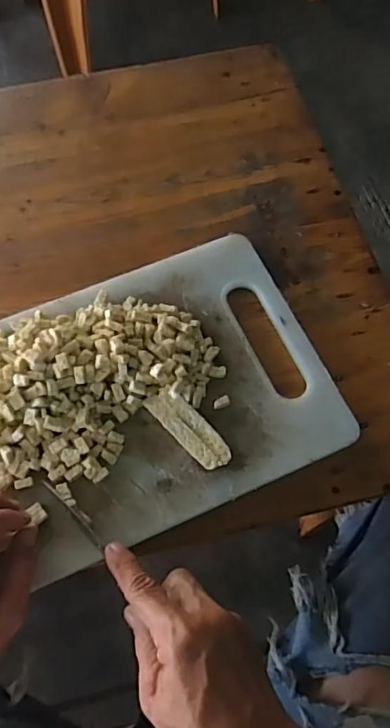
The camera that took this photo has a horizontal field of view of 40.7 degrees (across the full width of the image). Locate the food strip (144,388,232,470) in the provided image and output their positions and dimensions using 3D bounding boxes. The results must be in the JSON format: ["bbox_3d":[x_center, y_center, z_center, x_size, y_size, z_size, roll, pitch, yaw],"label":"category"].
[{"bbox_3d":[-0.006,0.056,0.467,0.029,0.013,0.087,-40,71,-15],"label":"food strip"}]

